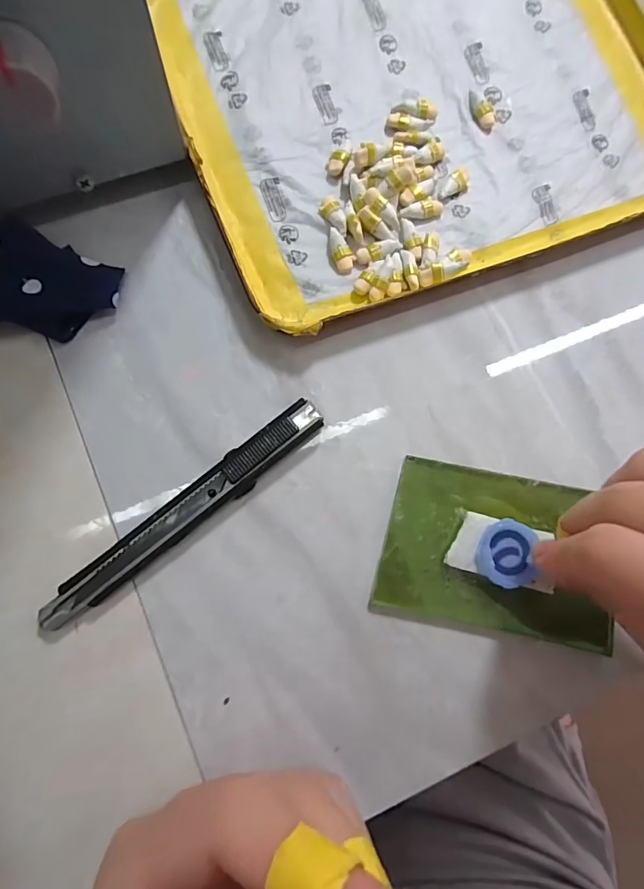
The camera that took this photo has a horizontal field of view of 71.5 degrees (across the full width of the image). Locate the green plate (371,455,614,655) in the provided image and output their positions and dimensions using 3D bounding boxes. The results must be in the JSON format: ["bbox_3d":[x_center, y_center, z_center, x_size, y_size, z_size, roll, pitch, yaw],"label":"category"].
[{"bbox_3d":[0.073,0.046,0.191,0.093,0.010,0.069,11,83,-2],"label":"green plate"}]

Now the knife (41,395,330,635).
[{"bbox_3d":[-0.054,0.027,0.185,0.133,0.012,0.017,-40,86,-9],"label":"knife"}]

